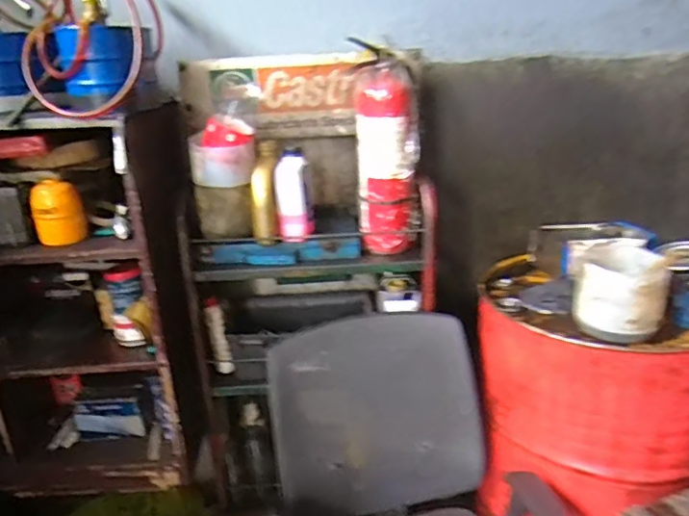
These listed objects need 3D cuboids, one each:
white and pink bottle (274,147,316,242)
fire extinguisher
[{"bbox_3d":[-0.126,-0.151,1.338,0.086,0.197,0.095,-7,21,-12],"label":"white and pink bottle"},{"bbox_3d":[0.103,-0.252,1.328,0.141,0.474,0.167,-1,20,4],"label":"fire extinguisher"}]

